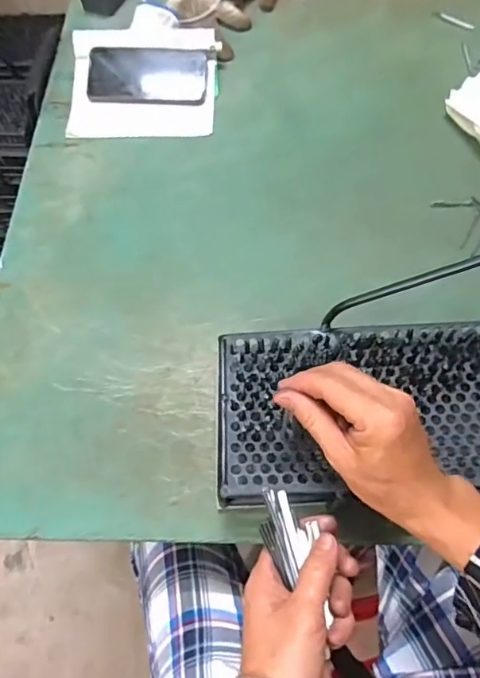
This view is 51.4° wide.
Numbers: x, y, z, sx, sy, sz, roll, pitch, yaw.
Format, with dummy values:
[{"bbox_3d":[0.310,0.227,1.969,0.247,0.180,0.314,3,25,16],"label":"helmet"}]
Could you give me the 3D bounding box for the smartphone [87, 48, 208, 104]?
[{"bbox_3d":[-0.130,-0.371,0.705,0.166,0.008,0.084,3,80,3],"label":"smartphone"}]

